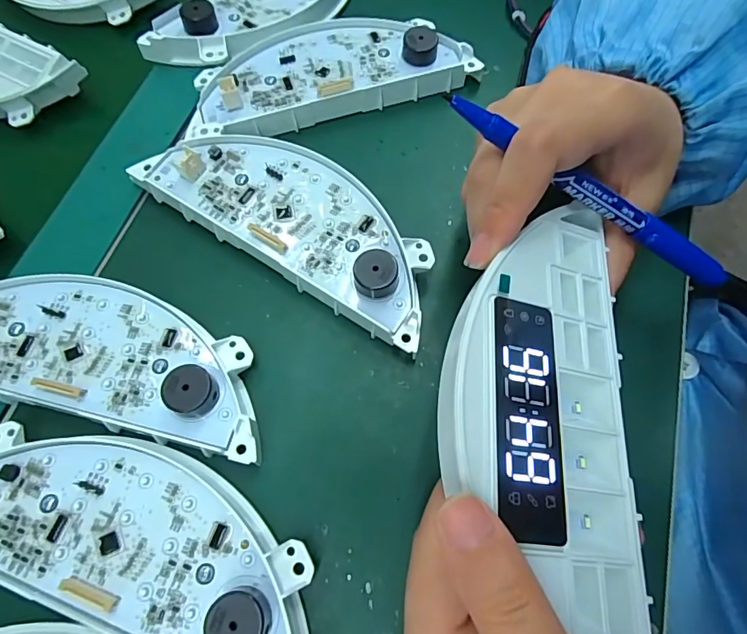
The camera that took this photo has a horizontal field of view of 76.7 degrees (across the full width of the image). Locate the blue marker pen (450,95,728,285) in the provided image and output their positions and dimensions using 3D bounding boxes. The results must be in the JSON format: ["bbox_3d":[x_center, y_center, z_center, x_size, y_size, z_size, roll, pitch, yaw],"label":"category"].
[{"bbox_3d":[0.084,-0.047,0.180,0.128,0.007,0.011,29,68,-10],"label":"blue marker pen"}]

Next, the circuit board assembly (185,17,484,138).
[{"bbox_3d":[-0.029,-0.154,0.293,0.169,0.027,0.068,-19,66,-6],"label":"circuit board assembly"}]

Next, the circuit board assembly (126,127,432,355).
[{"bbox_3d":[-0.040,-0.053,0.249,0.170,0.025,0.067,31,71,15],"label":"circuit board assembly"}]

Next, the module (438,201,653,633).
[{"bbox_3d":[0.055,0.029,0.156,0.066,0.014,0.154,14,66,-20],"label":"module"}]

